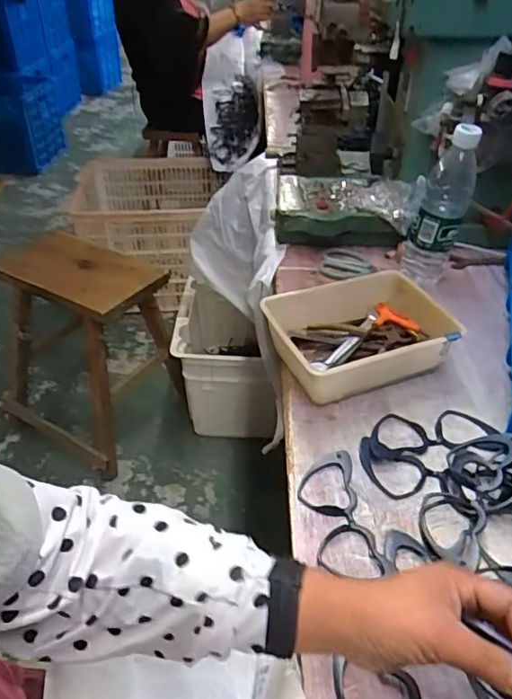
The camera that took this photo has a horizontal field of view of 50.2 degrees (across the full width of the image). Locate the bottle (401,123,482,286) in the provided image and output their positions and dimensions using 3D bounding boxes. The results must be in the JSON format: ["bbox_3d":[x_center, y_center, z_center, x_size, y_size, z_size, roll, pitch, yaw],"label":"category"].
[{"bbox_3d":[0.257,-0.197,0.768,0.077,0.224,0.067,14,42,15],"label":"bottle"}]

